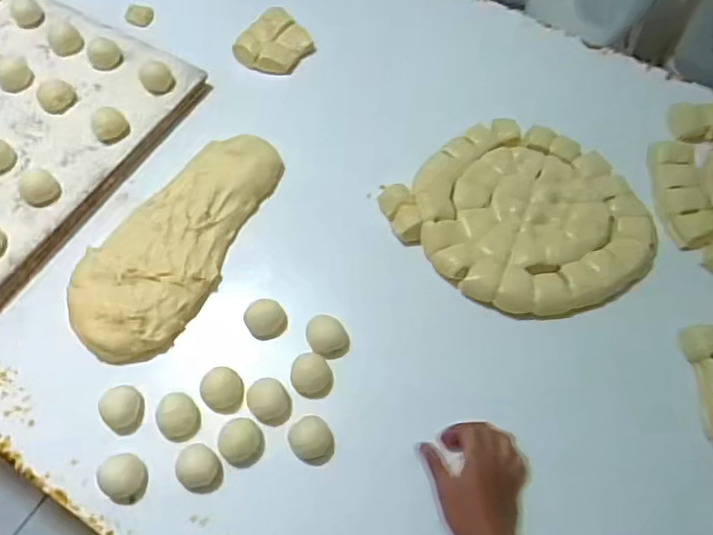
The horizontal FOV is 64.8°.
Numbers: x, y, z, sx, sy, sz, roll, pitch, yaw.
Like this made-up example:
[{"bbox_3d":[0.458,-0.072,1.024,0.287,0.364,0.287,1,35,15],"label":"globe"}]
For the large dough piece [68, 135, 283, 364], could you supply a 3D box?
[{"bbox_3d":[-0.234,-0.042,0.748,0.155,0.038,0.344,29,67,12],"label":"large dough piece"}]

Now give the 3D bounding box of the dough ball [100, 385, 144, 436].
[{"bbox_3d":[-0.274,0.165,0.659,0.047,0.031,0.049,0,64,-1],"label":"dough ball"}]

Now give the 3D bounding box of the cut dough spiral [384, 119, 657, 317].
[{"bbox_3d":[0.229,-0.071,0.755,0.283,0.032,0.289,0,64,-1],"label":"cut dough spiral"}]

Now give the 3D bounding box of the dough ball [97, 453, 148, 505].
[{"bbox_3d":[-0.266,0.241,0.641,0.048,0.024,0.052,0,64,-1],"label":"dough ball"}]

